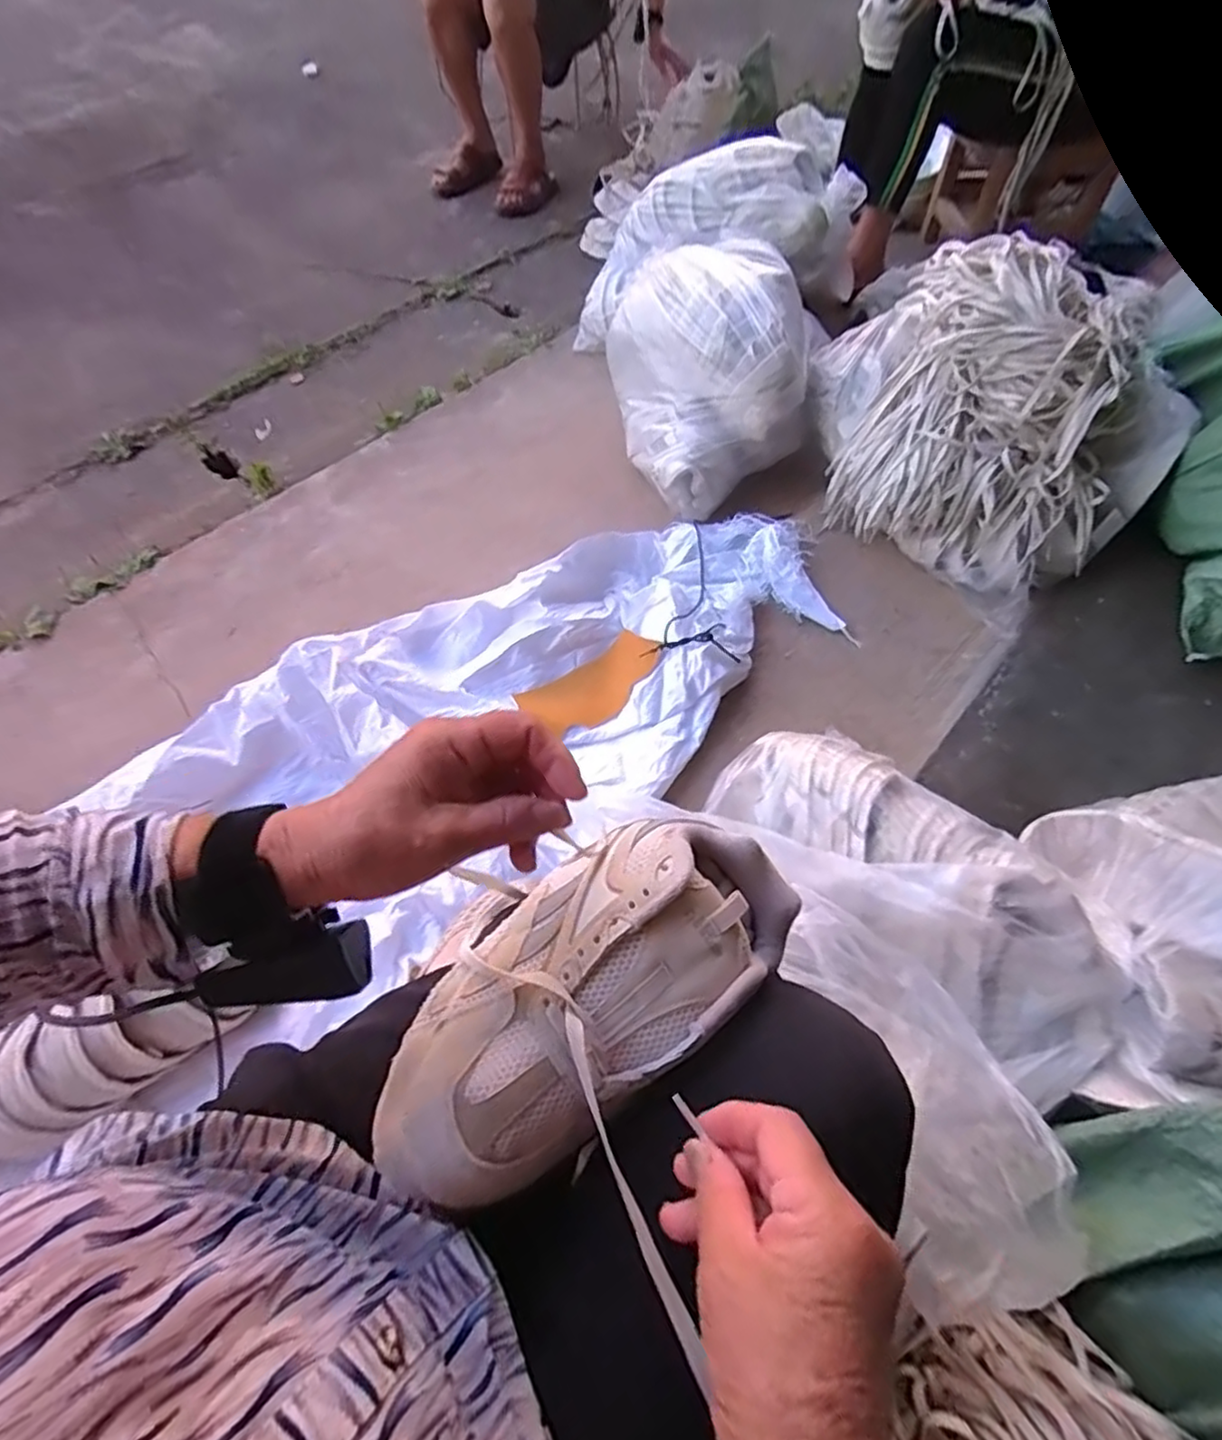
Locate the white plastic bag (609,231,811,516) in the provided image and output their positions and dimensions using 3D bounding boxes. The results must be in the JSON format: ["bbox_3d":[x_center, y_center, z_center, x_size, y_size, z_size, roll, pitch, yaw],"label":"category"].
[{"bbox_3d":[0.171,-0.600,1.154,0.289,0.241,0.414,-9,59,-4],"label":"white plastic bag"}]

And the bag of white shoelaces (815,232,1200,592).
[{"bbox_3d":[0.555,-0.466,0.995,0.510,0.273,0.397,37,66,20],"label":"bag of white shoelaces"}]

